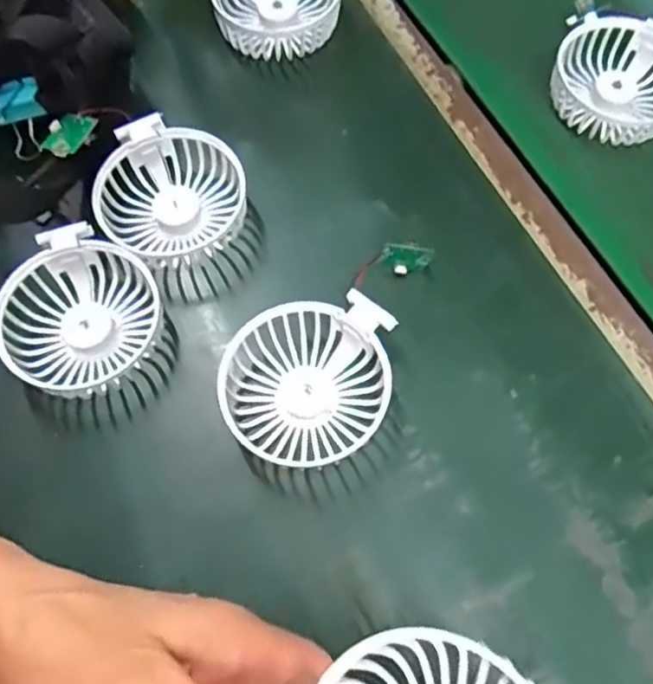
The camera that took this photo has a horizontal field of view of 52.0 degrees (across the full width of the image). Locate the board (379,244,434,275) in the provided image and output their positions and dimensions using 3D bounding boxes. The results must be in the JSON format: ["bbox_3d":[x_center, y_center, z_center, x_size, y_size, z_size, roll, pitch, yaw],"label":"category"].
[{"bbox_3d":[0.048,-0.049,0.395,0.030,0.025,0.010,0,67,2],"label":"board"}]

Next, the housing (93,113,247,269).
[{"bbox_3d":[-0.094,-0.087,0.413,0.080,0.040,0.083,-1,67,1],"label":"housing"}]

